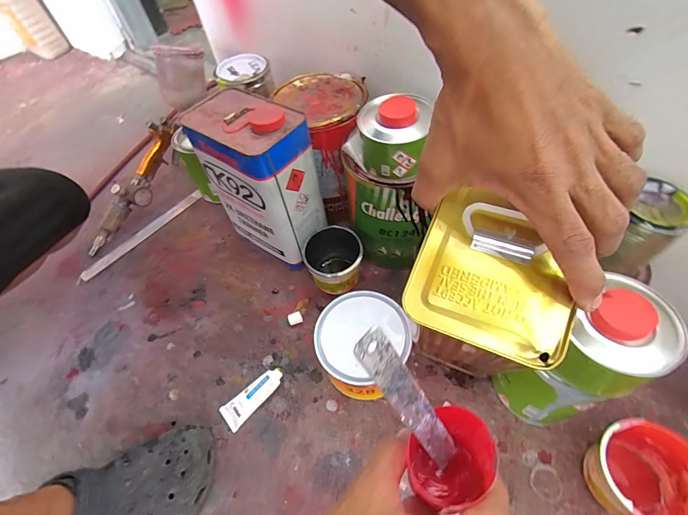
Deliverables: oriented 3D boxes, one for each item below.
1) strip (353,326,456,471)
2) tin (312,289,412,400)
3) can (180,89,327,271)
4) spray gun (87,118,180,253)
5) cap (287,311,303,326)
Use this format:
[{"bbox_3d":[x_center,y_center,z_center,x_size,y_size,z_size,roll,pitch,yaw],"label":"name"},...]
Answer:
[{"bbox_3d":[0.043,0.094,0.216,0.020,0.150,0.004,-42,34,-15],"label":"strip"},{"bbox_3d":[0.024,0.122,0.480,0.120,0.090,0.118,-4,53,5],"label":"tin"},{"bbox_3d":[-0.128,-0.122,0.556,0.175,0.226,0.106,28,61,25],"label":"can"},{"bbox_3d":[-0.420,-0.148,0.709,0.053,0.074,0.320,19,76,18],"label":"spray gun"},{"bbox_3d":[-0.076,0.097,0.550,0.022,0.018,0.015,-19,54,-9],"label":"cap"}]

